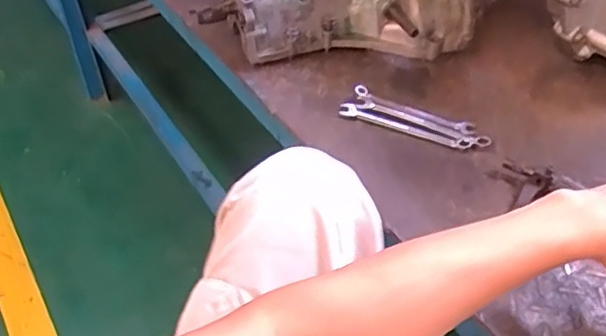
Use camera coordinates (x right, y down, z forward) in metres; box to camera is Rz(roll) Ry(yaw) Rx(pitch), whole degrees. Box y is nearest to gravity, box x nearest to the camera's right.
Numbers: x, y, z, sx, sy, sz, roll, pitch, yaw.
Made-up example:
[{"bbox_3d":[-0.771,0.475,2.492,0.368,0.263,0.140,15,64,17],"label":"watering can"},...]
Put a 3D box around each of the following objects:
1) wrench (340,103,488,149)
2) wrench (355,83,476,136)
[{"bbox_3d":[0.129,-0.047,0.714,0.178,0.006,0.030,15,47,15],"label":"wrench"},{"bbox_3d":[0.134,-0.072,0.740,0.151,0.010,0.023,23,49,21],"label":"wrench"}]

